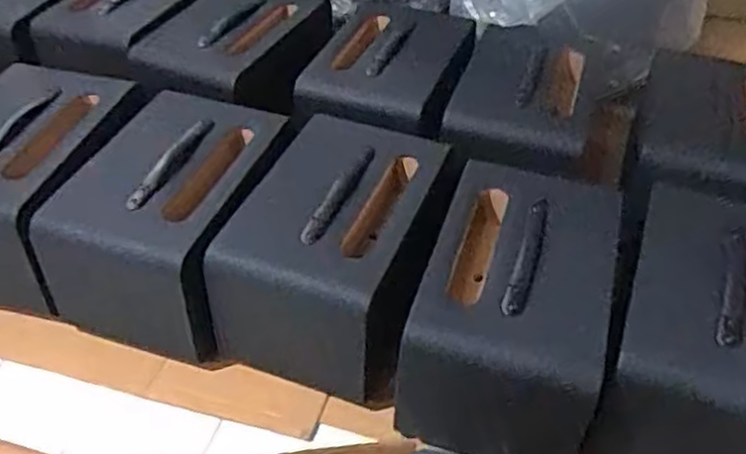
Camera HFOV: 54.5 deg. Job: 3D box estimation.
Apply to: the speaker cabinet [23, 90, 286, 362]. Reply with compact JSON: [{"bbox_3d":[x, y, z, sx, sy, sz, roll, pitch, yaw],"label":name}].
[{"bbox_3d":[-0.359,-0.016,1.313,0.306,0.276,0.429,19,45,17],"label":"speaker cabinet"}]

